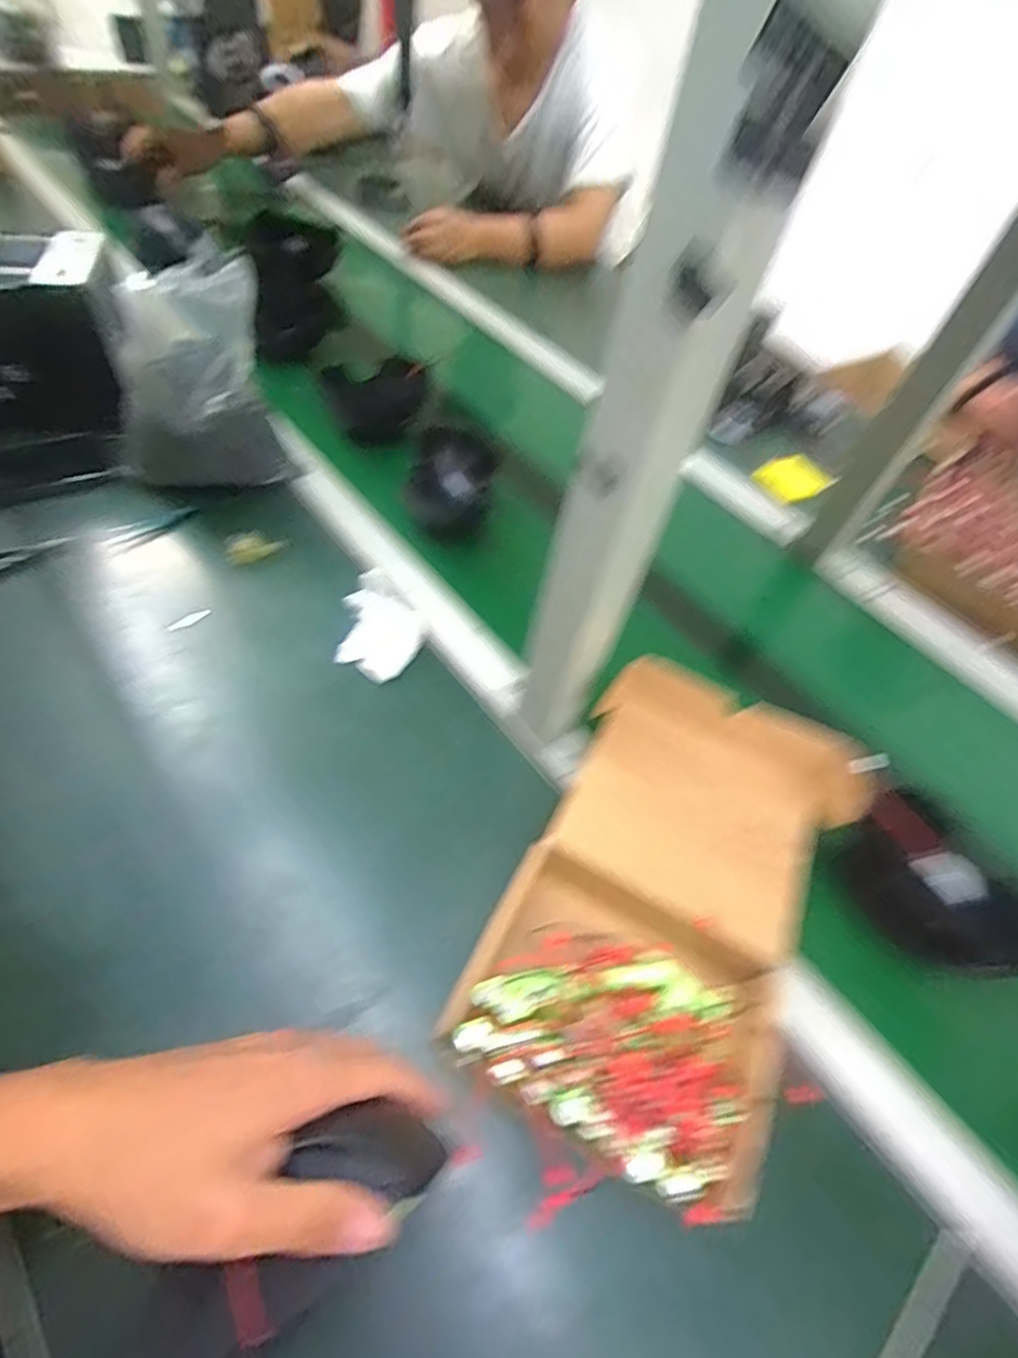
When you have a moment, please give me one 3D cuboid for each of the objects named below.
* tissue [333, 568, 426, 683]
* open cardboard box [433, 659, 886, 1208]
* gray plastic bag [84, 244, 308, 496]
[{"bbox_3d":[-0.112,-0.046,0.518,0.073,0.048,0.079,7,53,-5],"label":"tissue"},{"bbox_3d":[0.099,0.143,0.390,0.176,0.078,0.300,28,54,10],"label":"open cardboard box"},{"bbox_3d":[-0.299,-0.282,0.572,0.150,0.189,0.092,-25,62,-25],"label":"gray plastic bag"}]

